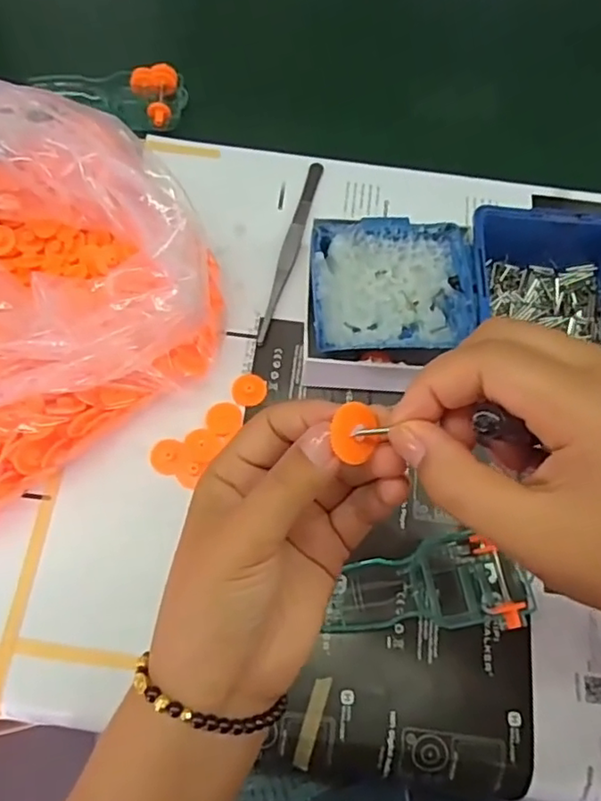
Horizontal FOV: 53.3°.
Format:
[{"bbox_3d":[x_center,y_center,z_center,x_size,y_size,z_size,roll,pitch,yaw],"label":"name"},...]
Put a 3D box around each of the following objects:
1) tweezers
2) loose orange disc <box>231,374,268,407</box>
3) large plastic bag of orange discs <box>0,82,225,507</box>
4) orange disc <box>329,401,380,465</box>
[{"bbox_3d":[-0.007,-0.109,0.424,0.012,0.008,0.153,14,68,3],"label":"tweezers"},{"bbox_3d":[-0.033,-0.007,0.387,0.022,0.005,0.022,1,68,-3],"label":"loose orange disc"},{"bbox_3d":[-0.178,-0.082,0.359,0.203,0.091,0.228,-36,74,-15],"label":"large plastic bag of orange discs"},{"bbox_3d":[0.021,0.011,0.221,0.020,0.005,0.021,-13,90,-32],"label":"orange disc"}]

